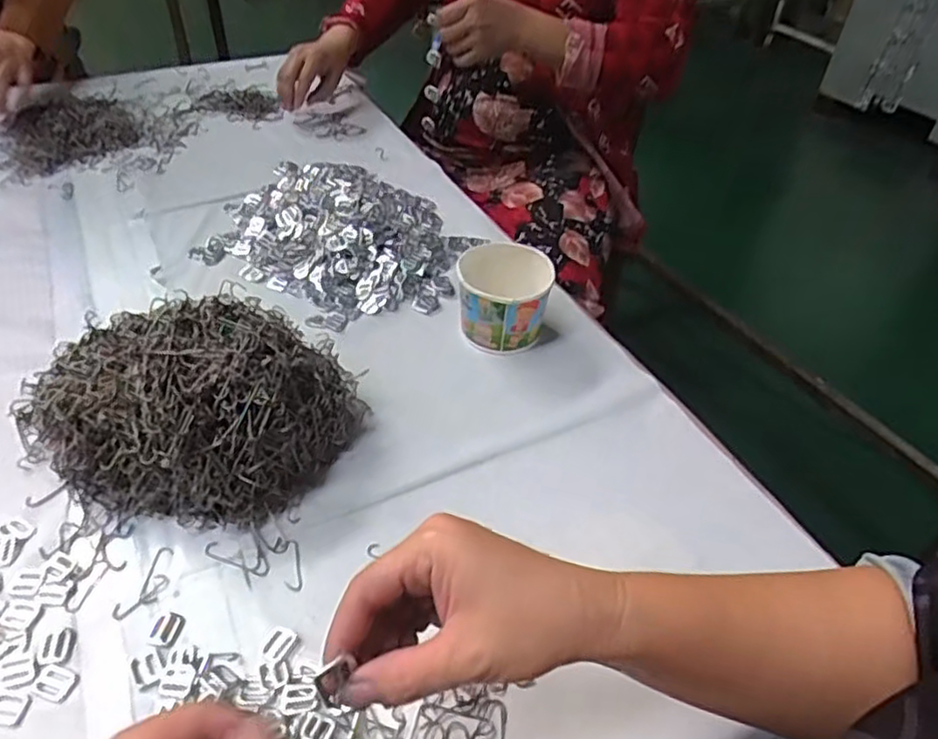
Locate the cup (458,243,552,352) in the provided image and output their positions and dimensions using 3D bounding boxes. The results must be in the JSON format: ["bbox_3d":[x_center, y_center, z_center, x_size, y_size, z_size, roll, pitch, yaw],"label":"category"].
[{"bbox_3d":[0.034,-0.070,0.660,0.086,0.080,0.084,2,44,-2],"label":"cup"}]

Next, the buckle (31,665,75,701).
[{"bbox_3d":[-0.259,0.195,0.420,0.021,0.004,0.019,14,45,9],"label":"buckle"}]

